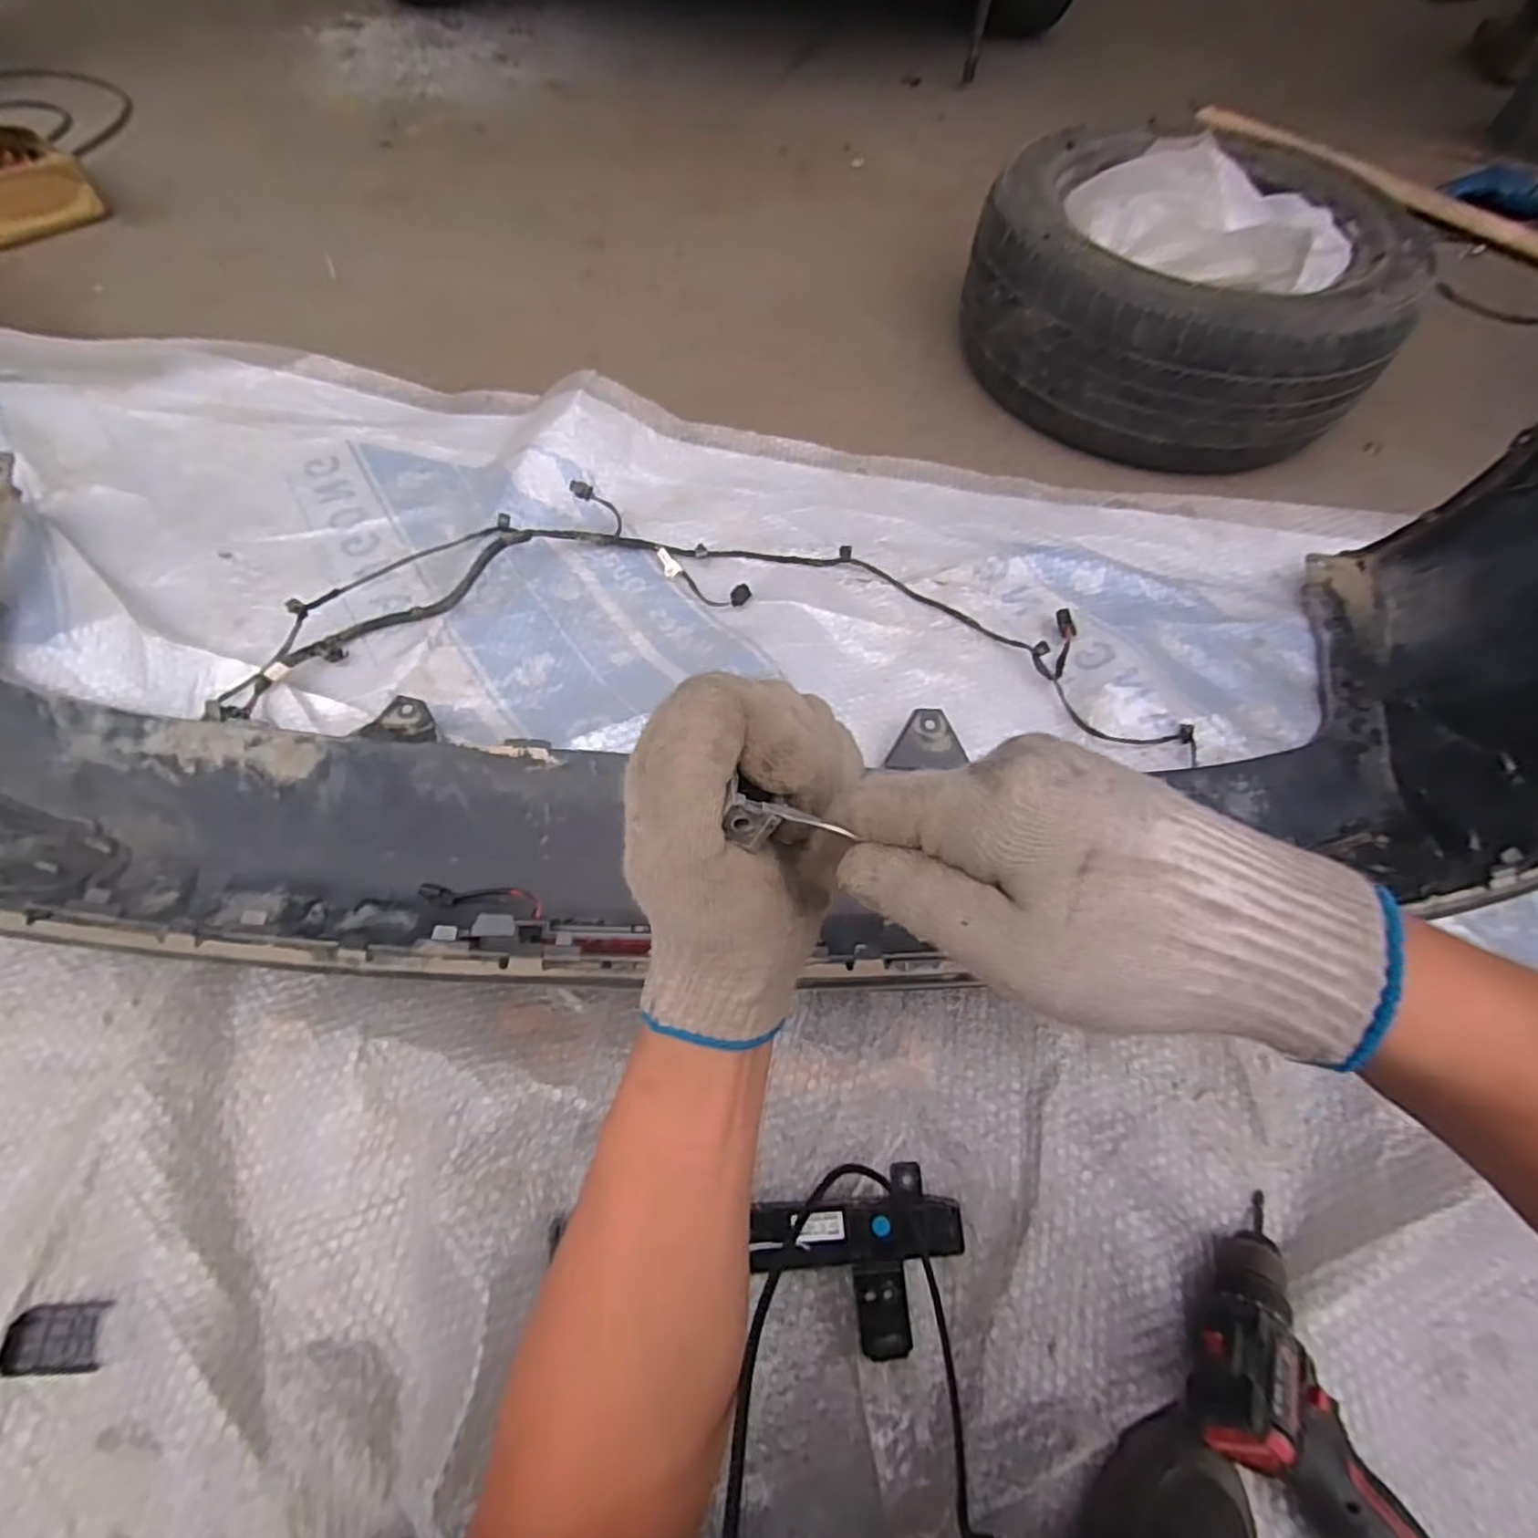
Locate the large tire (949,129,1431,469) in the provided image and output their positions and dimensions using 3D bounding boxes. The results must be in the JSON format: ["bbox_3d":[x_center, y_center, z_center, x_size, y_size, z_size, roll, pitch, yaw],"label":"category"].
[{"bbox_3d":[0.606,-0.706,1.071,0.537,0.229,0.568,0,59,0],"label":"large tire"}]

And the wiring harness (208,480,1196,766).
[{"bbox_3d":[-0.051,-0.192,0.850,1.055,0.044,0.356,1,61,-3],"label":"wiring harness"}]

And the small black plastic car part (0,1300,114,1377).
[{"bbox_3d":[-0.489,0.391,0.486,0.054,0.004,0.040,10,62,-22],"label":"small black plastic car part"}]

